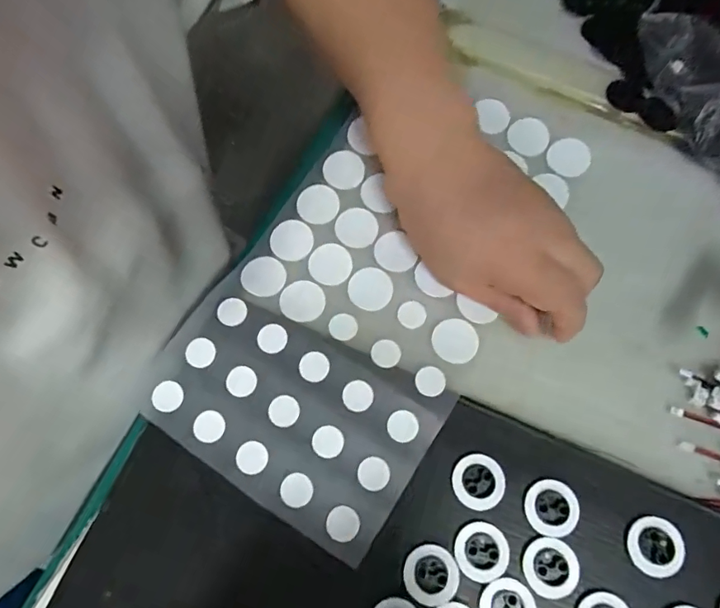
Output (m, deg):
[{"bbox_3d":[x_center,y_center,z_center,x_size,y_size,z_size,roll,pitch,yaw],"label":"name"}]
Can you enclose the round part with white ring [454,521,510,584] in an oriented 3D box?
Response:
[{"bbox_3d":[0.064,0.131,0.250,0.028,0.004,0.028,0,74,1],"label":"round part with white ring"}]

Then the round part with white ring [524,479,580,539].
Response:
[{"bbox_3d":[0.103,0.110,0.255,0.027,0.004,0.028,0,74,1],"label":"round part with white ring"}]

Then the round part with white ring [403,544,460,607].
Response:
[{"bbox_3d":[0.037,0.141,0.247,0.028,0.004,0.028,0,74,1],"label":"round part with white ring"}]

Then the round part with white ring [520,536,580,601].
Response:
[{"bbox_3d":[0.100,0.138,0.246,0.027,0.004,0.028,0,74,1],"label":"round part with white ring"}]

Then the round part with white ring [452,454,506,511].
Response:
[{"bbox_3d":[0.065,0.097,0.259,0.028,0.004,0.028,0,74,1],"label":"round part with white ring"}]

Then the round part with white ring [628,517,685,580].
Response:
[{"bbox_3d":[0.155,0.127,0.248,0.027,0.004,0.028,0,74,1],"label":"round part with white ring"}]

